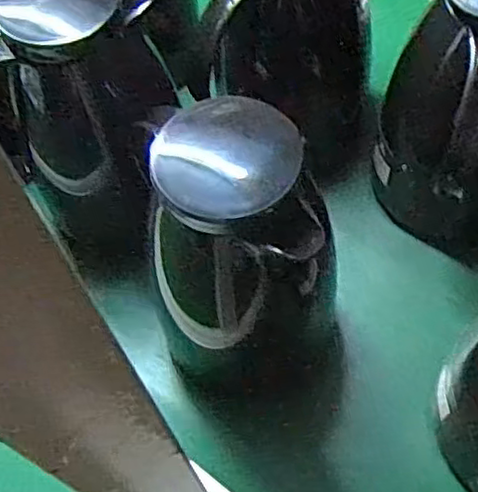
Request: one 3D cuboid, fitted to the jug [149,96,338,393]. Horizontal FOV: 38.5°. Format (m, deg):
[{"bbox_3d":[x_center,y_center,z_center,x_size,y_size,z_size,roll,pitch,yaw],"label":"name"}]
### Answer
[{"bbox_3d":[0.000,0.011,0.413,0.099,0.179,0.106,-9,60,-1],"label":"jug"}]

